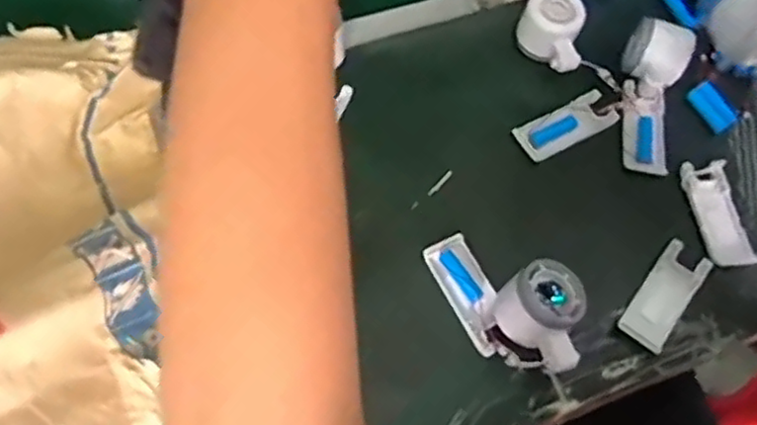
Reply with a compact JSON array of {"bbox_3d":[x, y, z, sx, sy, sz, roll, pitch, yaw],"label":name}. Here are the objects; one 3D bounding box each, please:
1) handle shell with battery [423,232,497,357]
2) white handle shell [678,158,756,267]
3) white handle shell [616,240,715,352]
[{"bbox_3d":[0.079,0.067,0.556,0.040,0.018,0.103,-25,67,-15],"label":"handle shell with battery"},{"bbox_3d":[0.316,0.000,0.602,0.045,0.012,0.103,-6,63,-6],"label":"white handle shell"},{"bbox_3d":[0.249,0.072,0.564,0.042,0.007,0.104,37,67,15],"label":"white handle shell"}]

